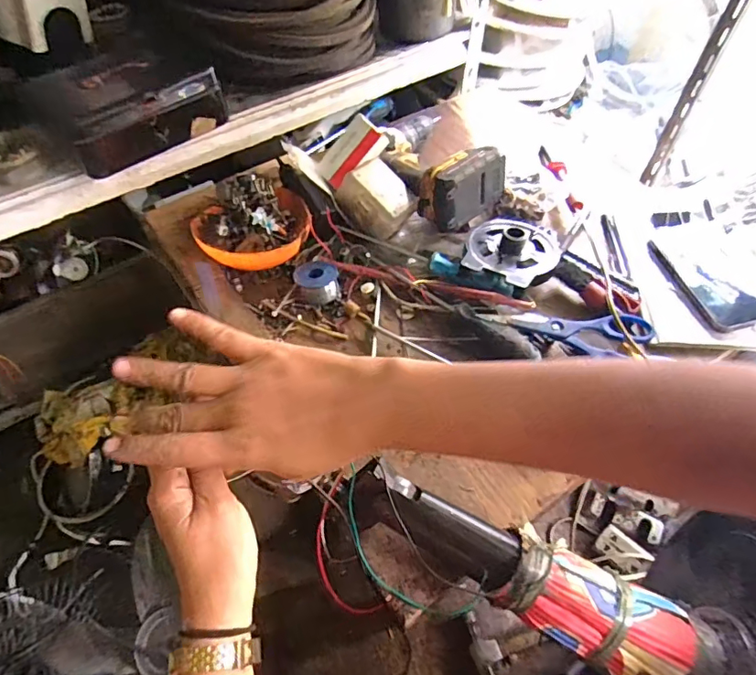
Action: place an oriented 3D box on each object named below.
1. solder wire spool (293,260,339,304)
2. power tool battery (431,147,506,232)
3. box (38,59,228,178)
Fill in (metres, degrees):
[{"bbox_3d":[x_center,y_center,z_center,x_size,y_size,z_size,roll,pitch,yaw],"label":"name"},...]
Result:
[{"bbox_3d":[-0.077,-0.073,0.645,0.053,0.028,0.056,0,56,0],"label":"solder wire spool"},{"bbox_3d":[0.110,-0.195,0.673,0.067,0.081,0.112,36,63,22],"label":"power tool battery"},{"bbox_3d":[-0.314,-0.299,0.655,0.128,0.076,0.191,38,63,23],"label":"box"}]

